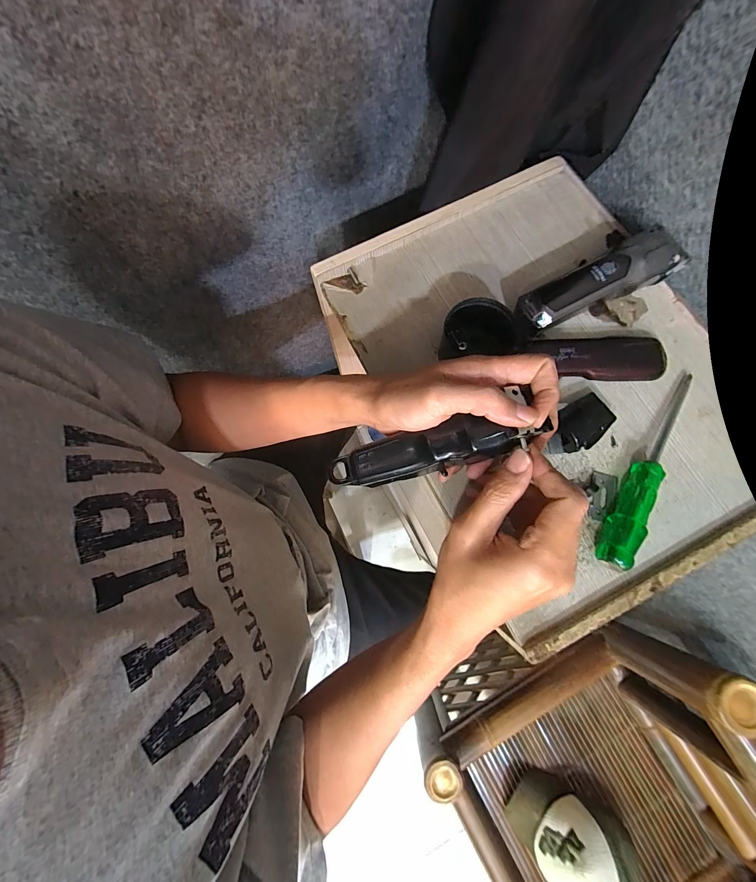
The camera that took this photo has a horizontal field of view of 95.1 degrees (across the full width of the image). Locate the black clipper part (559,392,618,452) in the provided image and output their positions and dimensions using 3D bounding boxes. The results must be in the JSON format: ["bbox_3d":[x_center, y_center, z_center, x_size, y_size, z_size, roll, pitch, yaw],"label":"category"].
[{"bbox_3d":[0.177,-0.016,0.301,0.051,0.012,0.037,-40,80,-9],"label":"black clipper part"}]

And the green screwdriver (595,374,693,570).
[{"bbox_3d":[0.227,0.021,0.287,0.022,0.019,0.183,32,78,7],"label":"green screwdriver"}]

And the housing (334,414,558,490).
[{"bbox_3d":[0.037,0.010,0.277,0.158,0.034,0.036,-15,75,20],"label":"housing"}]

